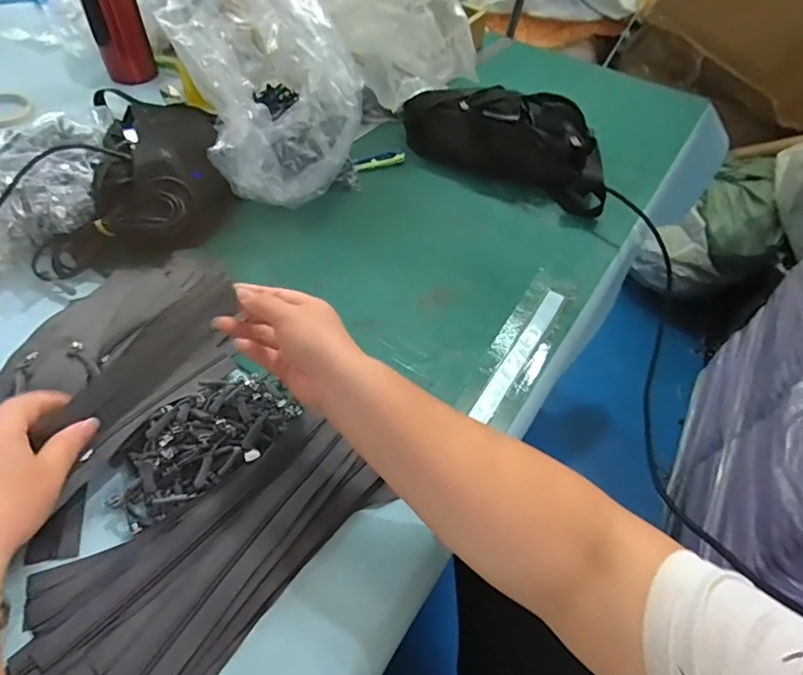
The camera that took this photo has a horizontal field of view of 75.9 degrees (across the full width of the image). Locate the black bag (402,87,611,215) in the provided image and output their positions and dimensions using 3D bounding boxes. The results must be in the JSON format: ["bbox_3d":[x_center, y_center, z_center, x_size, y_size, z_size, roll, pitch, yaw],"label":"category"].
[{"bbox_3d":[0.156,-0.295,0.739,0.298,0.077,0.154,22,53,13],"label":"black bag"}]

